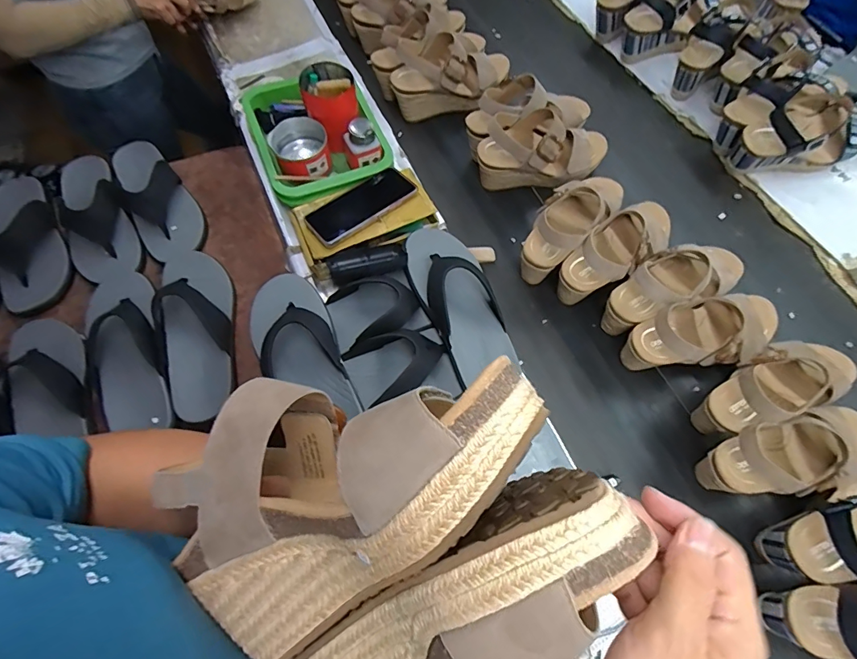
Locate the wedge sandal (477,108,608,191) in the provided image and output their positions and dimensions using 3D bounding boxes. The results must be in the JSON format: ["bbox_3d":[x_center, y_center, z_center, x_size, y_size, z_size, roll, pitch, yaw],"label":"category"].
[{"bbox_3d":[0.191,-0.286,0.707,0.224,0.112,0.081,-10,67,-4],"label":"wedge sandal"}]

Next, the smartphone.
[{"bbox_3d":[-0.101,-0.185,0.644,0.159,0.009,0.080,-38,57,-13],"label":"smartphone"}]

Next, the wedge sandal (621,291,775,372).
[{"bbox_3d":[0.382,0.007,0.594,0.232,0.123,0.090,-12,66,-19],"label":"wedge sandal"}]

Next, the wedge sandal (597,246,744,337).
[{"bbox_3d":[0.352,-0.064,0.620,0.237,0.122,0.086,-21,67,-23],"label":"wedge sandal"}]

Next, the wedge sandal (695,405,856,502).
[{"bbox_3d":[0.447,0.151,0.519,0.221,0.106,0.089,-13,68,-5],"label":"wedge sandal"}]

